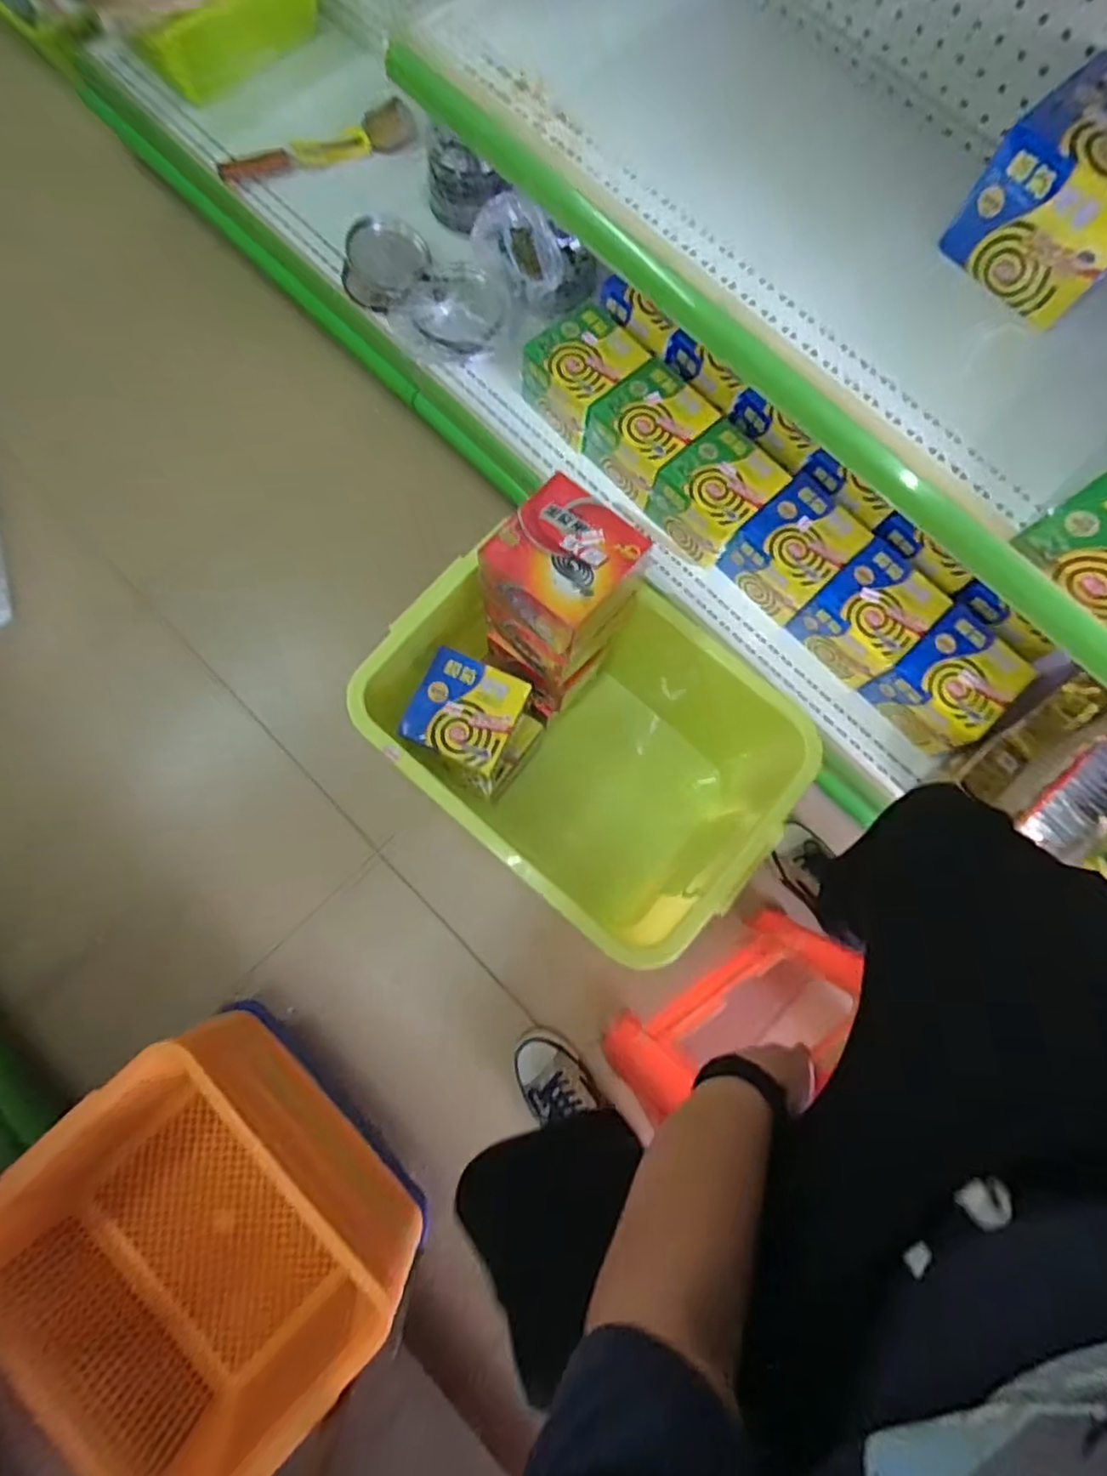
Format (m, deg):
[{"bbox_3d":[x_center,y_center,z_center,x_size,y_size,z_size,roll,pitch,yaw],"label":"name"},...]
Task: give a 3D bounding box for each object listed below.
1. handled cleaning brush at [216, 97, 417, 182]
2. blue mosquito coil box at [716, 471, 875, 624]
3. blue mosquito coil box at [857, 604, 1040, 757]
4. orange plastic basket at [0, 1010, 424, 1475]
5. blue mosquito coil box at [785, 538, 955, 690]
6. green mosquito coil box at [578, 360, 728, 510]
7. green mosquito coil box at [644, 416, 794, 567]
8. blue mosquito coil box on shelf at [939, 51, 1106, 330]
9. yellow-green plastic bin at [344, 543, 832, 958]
[{"bbox_3d":[-0.404,-1.024,1.097,0.341,0.041,0.079,-22,78,-7],"label":"handled cleaning brush"},{"bbox_3d":[0.345,-0.271,0.913,0.135,0.100,0.145,44,79,8],"label":"blue mosquito coil box"},{"bbox_3d":[0.538,-0.077,0.881,0.140,0.115,0.133,-43,81,-11],"label":"blue mosquito coil box"},{"bbox_3d":[-0.372,0.544,0.678,0.314,0.194,0.373,-40,81,-11],"label":"orange plastic basket"},{"bbox_3d":[0.441,-0.172,0.896,0.140,0.097,0.136,-43,81,-11],"label":"blue mosquito coil box"},{"bbox_3d":[0.147,-0.455,0.945,0.153,0.109,0.134,-40,81,-10],"label":"green mosquito coil box"},{"bbox_3d":[0.241,-0.360,0.930,0.152,0.113,0.134,-43,81,-11],"label":"green mosquito coil box"},{"bbox_3d":[0.458,-0.481,0.561,0.129,0.102,0.142,44,79,8],"label":"blue mosquito coil box on shelf"},{"bbox_3d":[0.042,0.003,0.919,0.524,0.319,0.406,40,78,8],"label":"yellow-green plastic bin"}]

